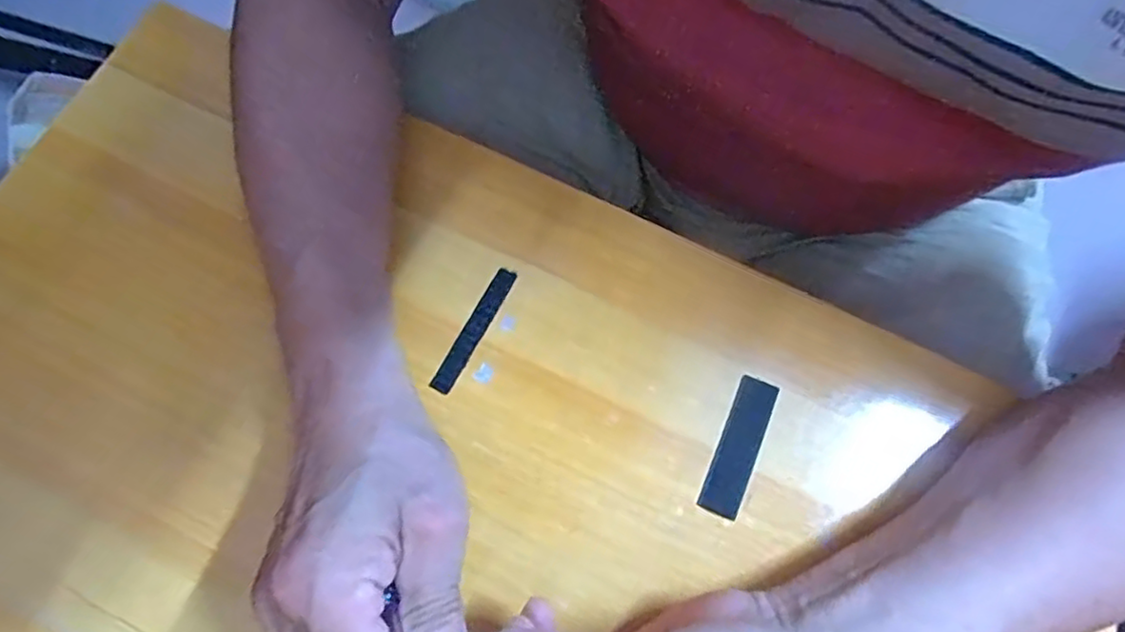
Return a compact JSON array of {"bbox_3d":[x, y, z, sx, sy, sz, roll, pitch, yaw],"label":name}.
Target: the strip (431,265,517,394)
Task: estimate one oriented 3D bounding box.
[{"bbox_3d":[-0.045,0.007,0.337,0.011,0.004,0.072,27,74,6],"label":"strip"}]

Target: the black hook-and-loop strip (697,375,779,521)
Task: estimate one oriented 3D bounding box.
[{"bbox_3d":[0.088,0.064,0.322,0.020,0.004,0.070,25,74,5],"label":"black hook-and-loop strip"}]

